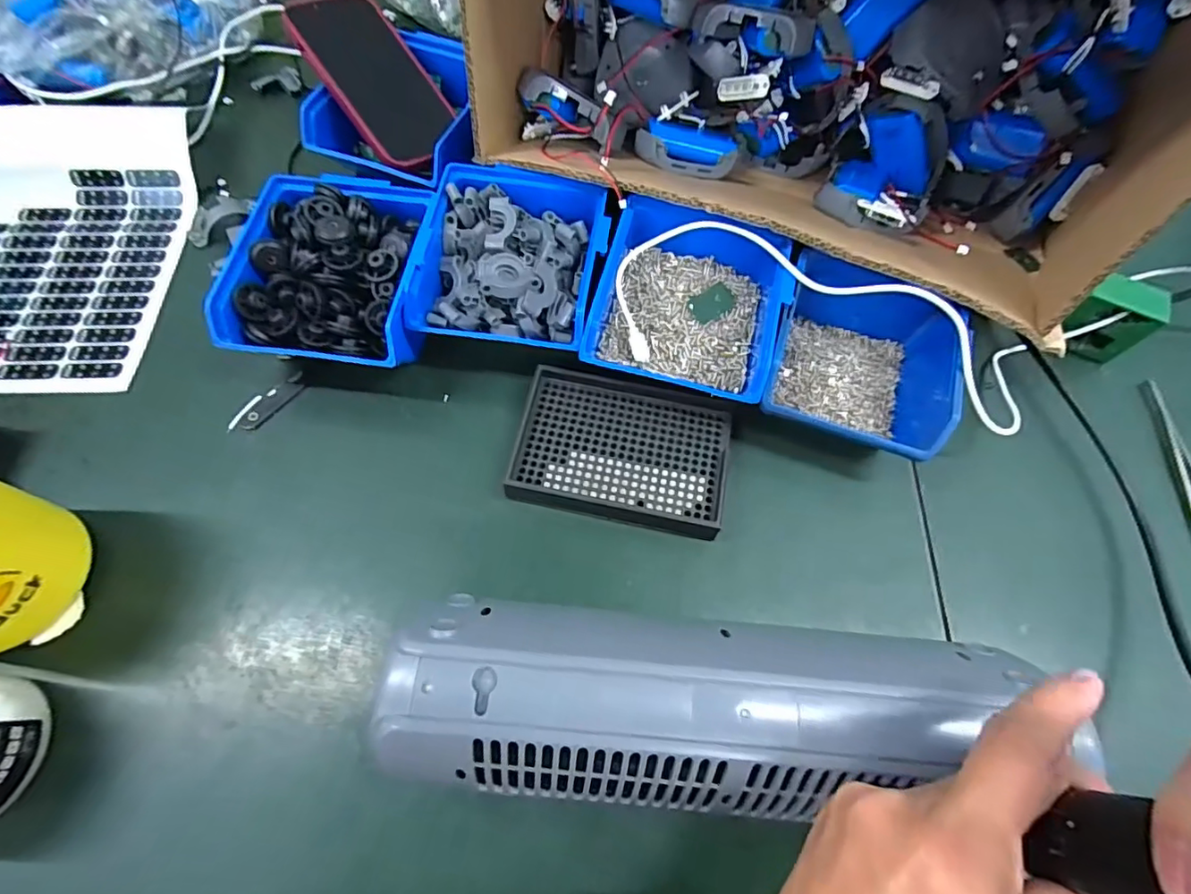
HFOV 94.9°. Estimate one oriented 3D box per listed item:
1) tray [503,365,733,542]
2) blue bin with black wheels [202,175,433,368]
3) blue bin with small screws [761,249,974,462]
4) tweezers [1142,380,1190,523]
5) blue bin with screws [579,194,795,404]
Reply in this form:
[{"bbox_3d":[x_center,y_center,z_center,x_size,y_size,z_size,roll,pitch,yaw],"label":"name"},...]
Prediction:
[{"bbox_3d":[0.018,0.003,0.360,0.134,0.018,0.095,11,66,3],"label":"tray"},{"bbox_3d":[-0.172,-0.117,0.374,0.112,0.070,0.139,6,66,0],"label":"blue bin with black wheels"},{"bbox_3d":[0.174,-0.059,0.366,0.113,0.064,0.134,18,66,6],"label":"blue bin with small screws"},{"bbox_3d":[0.392,0.013,0.369,0.018,0.011,0.129,3,66,-1],"label":"tweezers"},{"bbox_3d":[0.064,-0.101,0.372,0.117,0.056,0.127,17,66,5],"label":"blue bin with screws"}]

